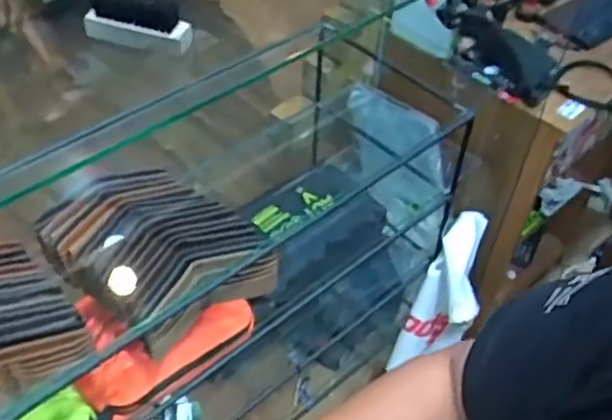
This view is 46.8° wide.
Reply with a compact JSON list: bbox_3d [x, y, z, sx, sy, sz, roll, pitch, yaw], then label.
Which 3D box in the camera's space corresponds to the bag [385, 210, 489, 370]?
[{"bbox_3d":[0.277,0.177,1.378,0.120,0.113,0.354,25,94,19],"label":"bag"}]

